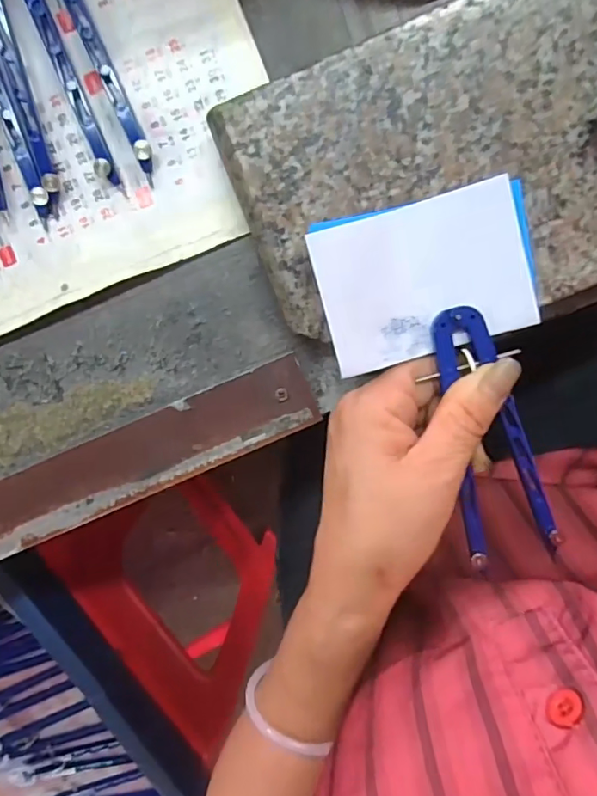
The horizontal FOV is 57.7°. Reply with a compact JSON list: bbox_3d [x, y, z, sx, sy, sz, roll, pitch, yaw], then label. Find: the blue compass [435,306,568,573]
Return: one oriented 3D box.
[{"bbox_3d":[0.084,0.018,0.244,0.041,0.007,0.117,-18,97,2],"label":"blue compass"}]

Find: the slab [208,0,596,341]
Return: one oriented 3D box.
[{"bbox_3d":[0.099,-0.110,0.243,0.247,0.025,0.127,-22,98,2],"label":"slab"}]

